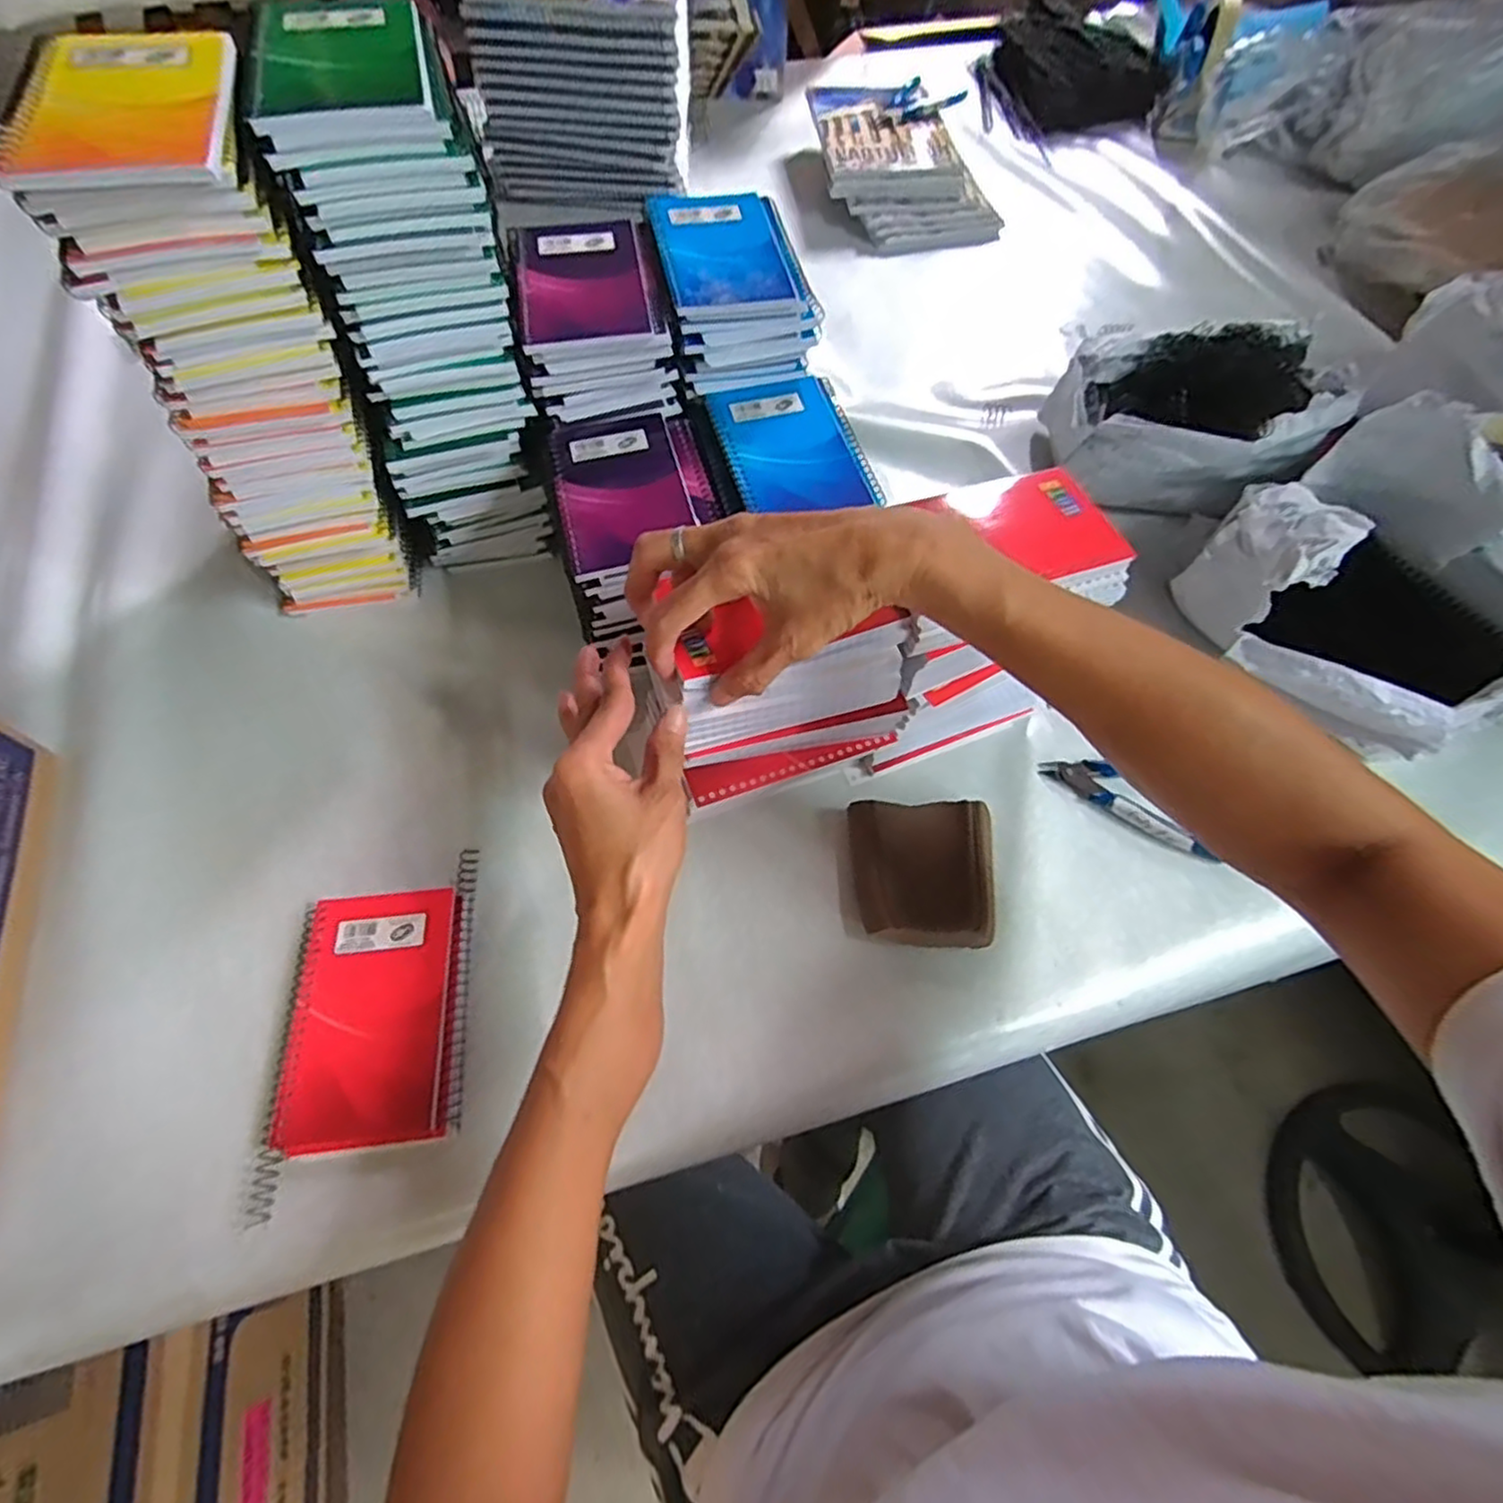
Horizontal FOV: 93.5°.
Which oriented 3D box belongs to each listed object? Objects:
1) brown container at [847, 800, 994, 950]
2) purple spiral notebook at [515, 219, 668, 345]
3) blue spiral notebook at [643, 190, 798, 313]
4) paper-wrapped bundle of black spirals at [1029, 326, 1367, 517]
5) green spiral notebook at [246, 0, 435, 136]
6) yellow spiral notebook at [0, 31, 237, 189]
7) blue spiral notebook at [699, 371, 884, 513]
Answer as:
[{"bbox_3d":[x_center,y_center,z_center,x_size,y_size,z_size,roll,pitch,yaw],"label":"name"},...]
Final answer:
[{"bbox_3d":[0.106,0.076,0.440,0.084,0.019,0.090,1,61,-2],"label":"brown container"},{"bbox_3d":[-0.109,-0.310,0.463,0.085,0.006,0.122,-10,63,-5],"label":"purple spiral notebook"},{"bbox_3d":[-0.022,-0.344,0.481,0.082,0.006,0.127,-10,64,-10],"label":"blue spiral notebook"},{"bbox_3d":[0.348,-0.260,0.570,0.185,0.112,0.127,4,61,0],"label":"paper-wrapped bundle of black spirals"},{"bbox_3d":[-0.206,-0.345,0.352,0.081,0.012,0.123,-13,63,-9],"label":"green spiral notebook"},{"bbox_3d":[-0.280,-0.290,0.317,0.083,0.014,0.116,-13,63,-9],"label":"yellow spiral notebook"},{"bbox_3d":[0.026,-0.209,0.477,0.092,0.008,0.123,-13,63,-9],"label":"blue spiral notebook"}]

